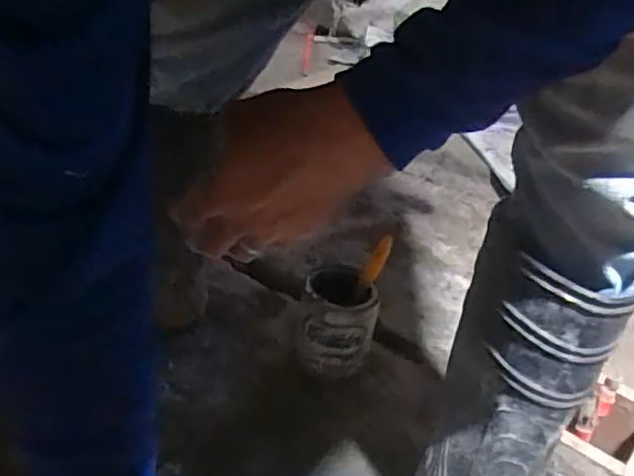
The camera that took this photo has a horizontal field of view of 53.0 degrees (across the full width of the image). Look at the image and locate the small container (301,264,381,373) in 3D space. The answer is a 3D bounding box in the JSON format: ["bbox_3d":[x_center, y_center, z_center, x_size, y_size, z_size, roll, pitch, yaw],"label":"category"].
[{"bbox_3d":[0.029,0.118,0.843,0.097,0.104,0.090,7,29,1],"label":"small container"}]

